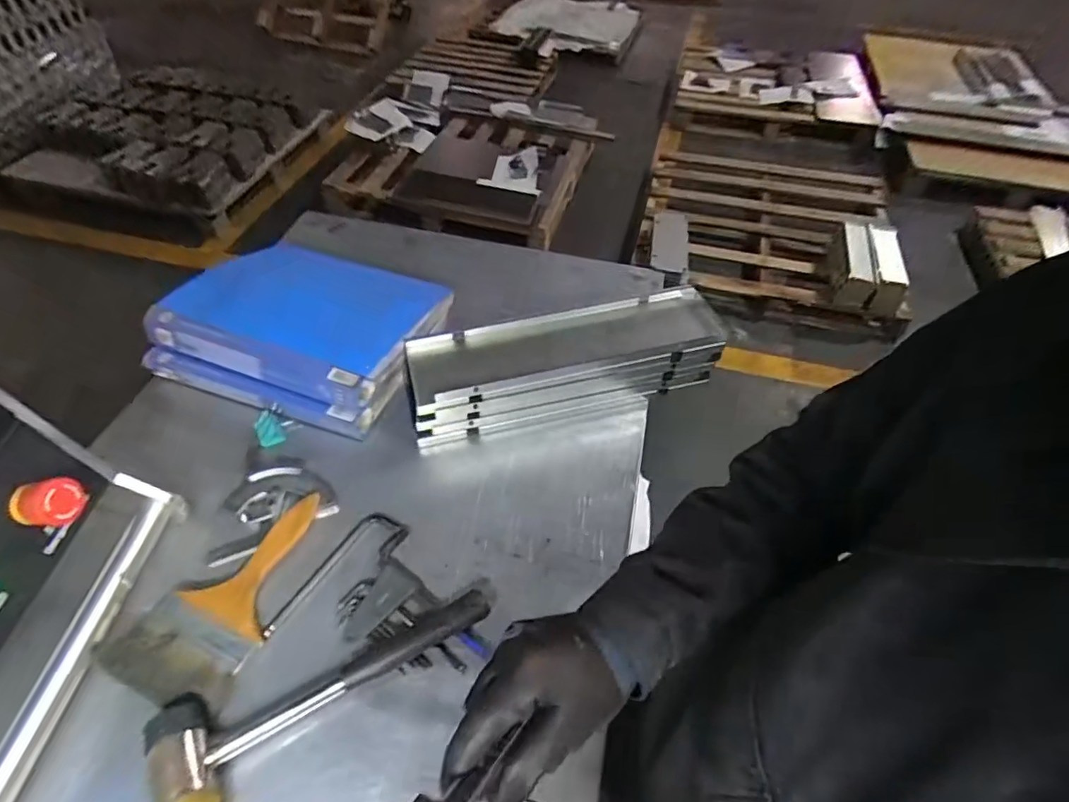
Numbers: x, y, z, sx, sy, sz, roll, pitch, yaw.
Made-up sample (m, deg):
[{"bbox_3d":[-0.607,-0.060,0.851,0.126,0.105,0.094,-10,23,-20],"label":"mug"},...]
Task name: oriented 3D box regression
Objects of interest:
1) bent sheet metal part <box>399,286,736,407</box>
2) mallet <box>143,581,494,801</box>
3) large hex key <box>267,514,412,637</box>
[{"bbox_3d":[0.044,-0.074,0.714,0.404,0.038,0.124,-11,52,-12],"label":"bent sheet metal part"},{"bbox_3d":[-0.171,0.248,0.501,0.303,0.044,0.104,-24,55,-21],"label":"mallet"},{"bbox_3d":[-0.202,0.185,0.582,0.056,0.011,0.160,26,54,18],"label":"large hex key"}]

